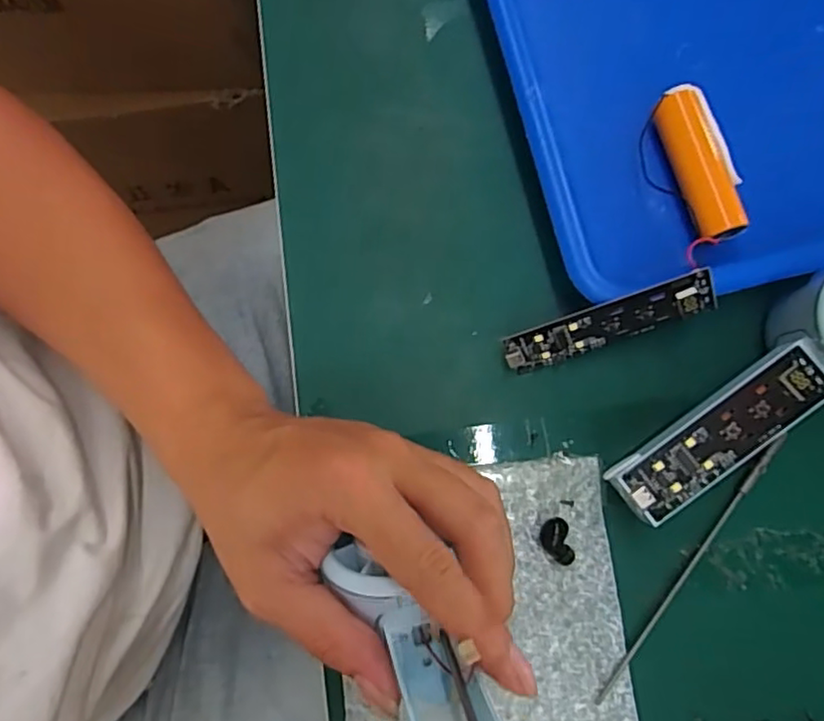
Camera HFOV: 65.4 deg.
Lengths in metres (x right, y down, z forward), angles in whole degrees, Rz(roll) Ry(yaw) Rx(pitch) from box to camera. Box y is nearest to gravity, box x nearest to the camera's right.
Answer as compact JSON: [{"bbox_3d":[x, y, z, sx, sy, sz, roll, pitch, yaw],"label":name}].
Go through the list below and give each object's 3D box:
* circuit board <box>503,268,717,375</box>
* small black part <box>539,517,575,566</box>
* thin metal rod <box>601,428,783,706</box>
[{"bbox_3d":[0.087,-0.015,0.286,0.091,0.023,0.005,-20,38,17],"label":"circuit board"},{"bbox_3d":[0.064,0.081,0.286,0.013,0.007,0.021,-17,79,-4],"label":"small black part"},{"bbox_3d":[0.124,0.090,0.285,0.006,0.007,0.143,38,81,7],"label":"thin metal rod"}]

